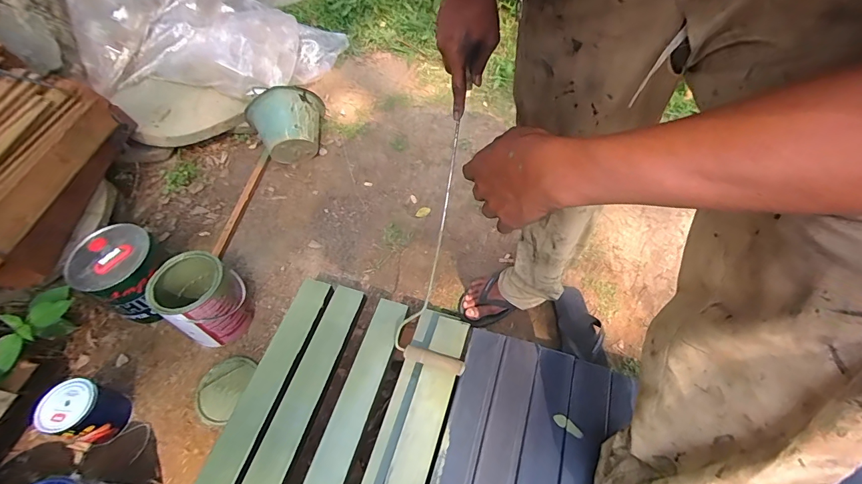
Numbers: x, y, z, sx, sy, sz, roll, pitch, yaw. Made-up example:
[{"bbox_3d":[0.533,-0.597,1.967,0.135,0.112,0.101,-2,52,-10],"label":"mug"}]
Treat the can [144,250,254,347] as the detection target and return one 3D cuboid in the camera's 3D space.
[{"bbox_3d":[-0.555,0.140,0.969,0.166,0.195,0.163,-3,54,4],"label":"can"}]

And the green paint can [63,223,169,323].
[{"bbox_3d":[-0.768,0.085,1.017,0.212,0.190,0.182,28,61,23],"label":"green paint can"}]

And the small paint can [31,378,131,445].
[{"bbox_3d":[-0.742,0.367,0.851,0.098,0.131,0.107,-3,54,4],"label":"small paint can"}]

